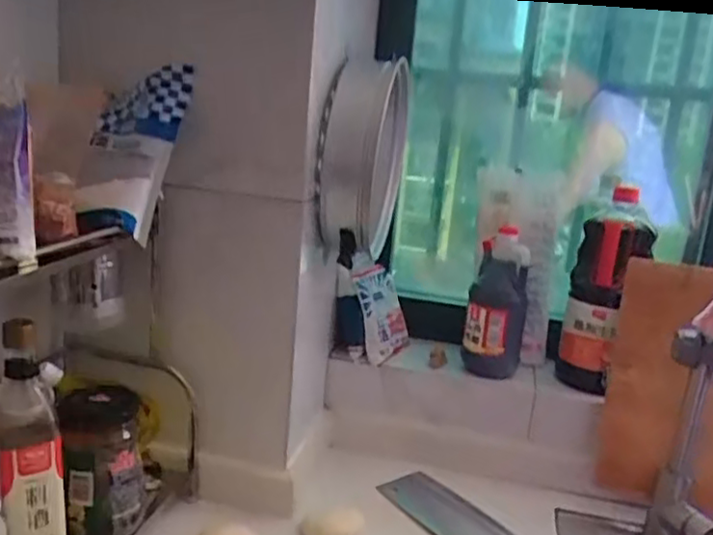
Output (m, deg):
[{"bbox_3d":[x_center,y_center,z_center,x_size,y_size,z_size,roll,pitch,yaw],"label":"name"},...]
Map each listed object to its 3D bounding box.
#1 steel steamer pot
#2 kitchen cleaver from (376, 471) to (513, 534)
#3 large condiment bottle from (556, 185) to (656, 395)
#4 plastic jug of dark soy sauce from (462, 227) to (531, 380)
[{"bbox_3d":[0.011,-0.148,0.910,0.074,0.242,0.252,8,14,9],"label":"steel steamer pot"},{"bbox_3d":[0.146,0.323,0.845,0.084,0.024,0.292,-3,18,-33],"label":"kitchen cleaver"},{"bbox_3d":[0.349,0.032,0.951,0.082,0.270,0.089,-3,16,-31],"label":"large condiment bottle"},{"bbox_3d":[0.205,0.050,0.982,0.084,0.204,0.066,7,14,8],"label":"plastic jug of dark soy sauce"}]

